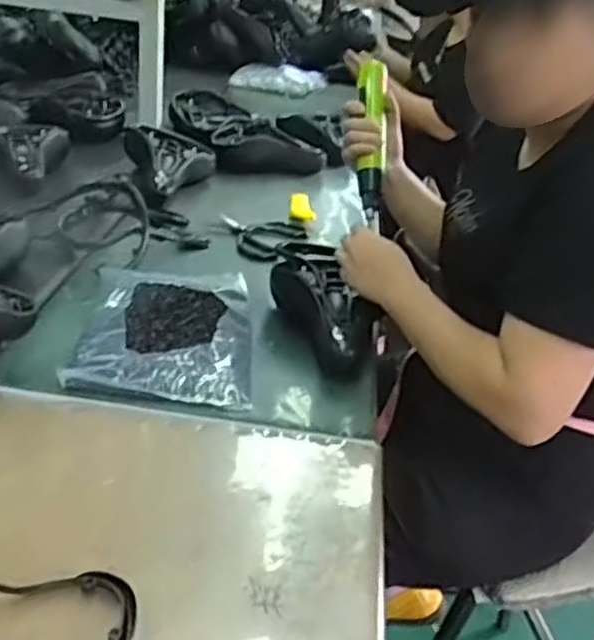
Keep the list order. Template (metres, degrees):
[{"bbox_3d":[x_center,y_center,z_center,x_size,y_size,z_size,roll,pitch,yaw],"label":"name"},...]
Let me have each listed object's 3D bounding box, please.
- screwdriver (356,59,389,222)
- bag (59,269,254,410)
[{"bbox_3d":[0.104,-0.260,1.041,0.040,0.030,0.248,5,75,-3],"label":"screwdriver"},{"bbox_3d":[-0.165,0.003,0.975,0.219,0.024,0.305,6,30,-3],"label":"bag"}]

